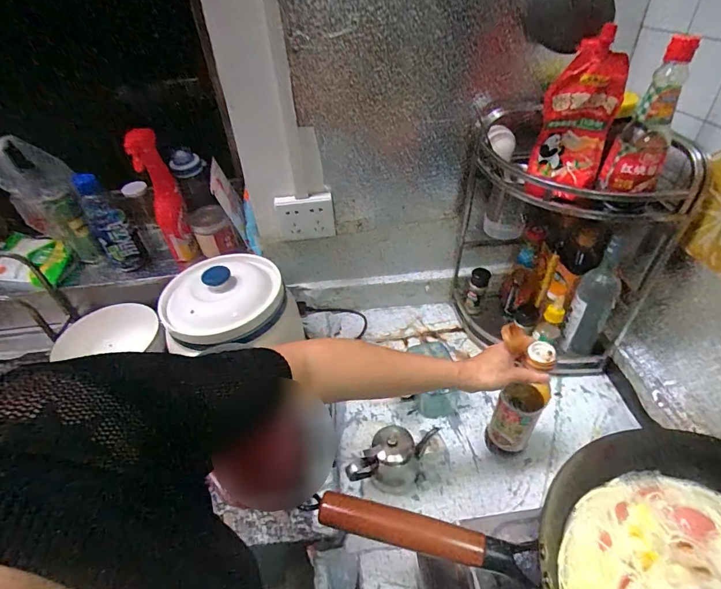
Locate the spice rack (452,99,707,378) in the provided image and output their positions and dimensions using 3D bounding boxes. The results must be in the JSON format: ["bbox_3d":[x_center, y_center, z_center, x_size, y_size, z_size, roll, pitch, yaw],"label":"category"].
[{"bbox_3d":[0.341,-0.113,0.727,0.299,0.493,0.228,5,42,9],"label":"spice rack"}]

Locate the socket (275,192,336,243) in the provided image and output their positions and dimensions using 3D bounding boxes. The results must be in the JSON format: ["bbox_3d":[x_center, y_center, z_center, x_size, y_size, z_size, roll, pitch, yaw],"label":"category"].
[{"bbox_3d":[-0.105,-0.147,0.791,0.107,0.094,0.022,-2,42,1],"label":"socket"}]

